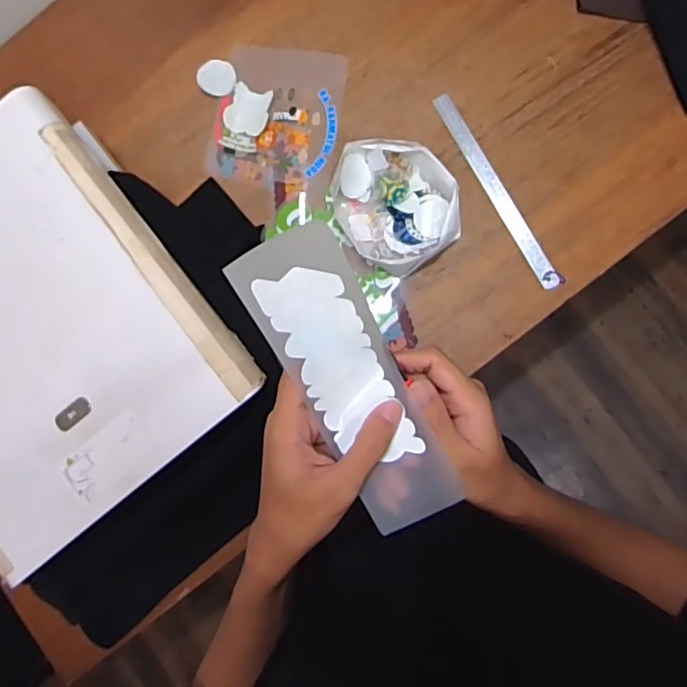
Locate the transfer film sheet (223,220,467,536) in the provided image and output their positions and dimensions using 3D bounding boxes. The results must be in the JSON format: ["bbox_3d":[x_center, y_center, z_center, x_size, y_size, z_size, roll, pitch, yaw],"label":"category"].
[{"bbox_3d":[0.006,0.024,0.321,0.060,0.034,0.187,-27,106,4],"label":"transfer film sheet"}]

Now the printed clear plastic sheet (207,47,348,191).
[{"bbox_3d":[-0.100,-0.350,0.836,0.196,0.011,0.211,9,88,6],"label":"printed clear plastic sheet"}]

